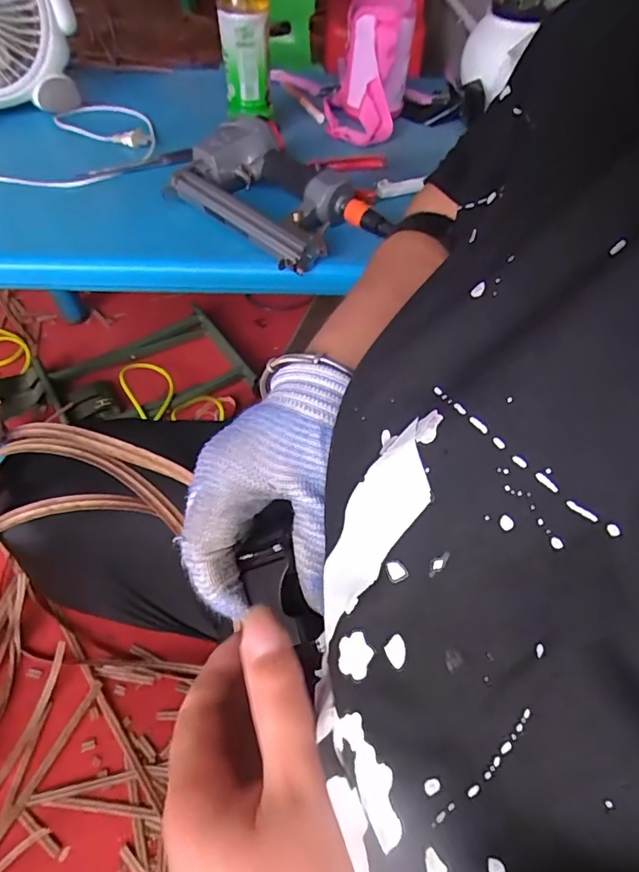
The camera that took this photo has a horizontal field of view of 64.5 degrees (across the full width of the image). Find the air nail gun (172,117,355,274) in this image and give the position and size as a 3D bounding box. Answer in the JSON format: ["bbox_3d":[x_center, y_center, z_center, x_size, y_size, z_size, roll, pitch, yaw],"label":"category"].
[{"bbox_3d":[-0.050,-0.291,0.587,0.226,0.051,0.163,39,59,22],"label":"air nail gun"}]

